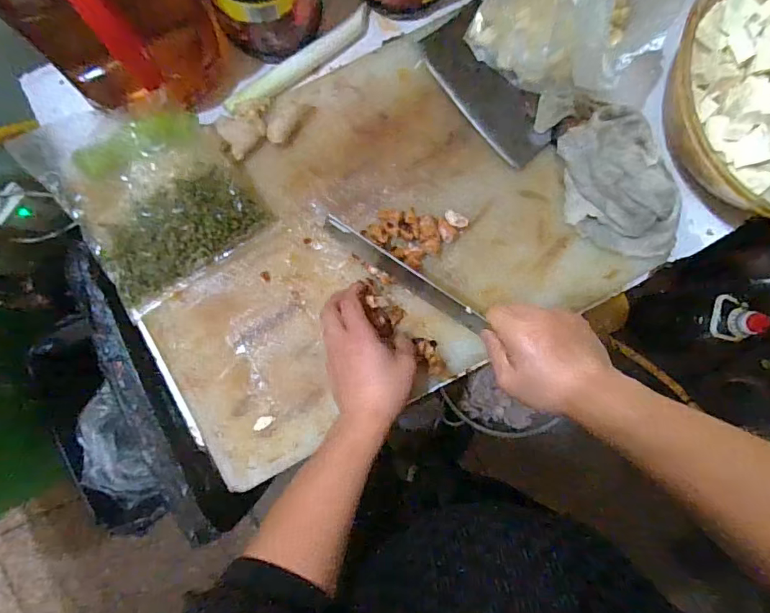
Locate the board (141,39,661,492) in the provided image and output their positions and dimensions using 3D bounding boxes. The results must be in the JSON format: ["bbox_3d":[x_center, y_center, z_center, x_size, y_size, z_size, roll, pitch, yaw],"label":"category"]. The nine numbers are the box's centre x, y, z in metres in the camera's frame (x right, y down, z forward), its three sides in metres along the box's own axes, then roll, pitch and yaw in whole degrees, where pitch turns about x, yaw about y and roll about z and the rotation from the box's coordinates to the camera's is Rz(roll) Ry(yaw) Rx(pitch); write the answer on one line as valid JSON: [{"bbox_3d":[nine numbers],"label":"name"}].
[{"bbox_3d":[-0.024,-0.072,0.520,0.475,0.021,0.348,-27,90,-5],"label":"board"}]

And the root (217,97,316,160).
[{"bbox_3d":[-0.127,-0.198,0.508,0.098,0.020,0.052,-25,90,-5],"label":"root"}]

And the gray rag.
[{"bbox_3d":[0.255,-0.124,0.512,0.113,0.067,0.164,-30,90,-5],"label":"gray rag"}]

